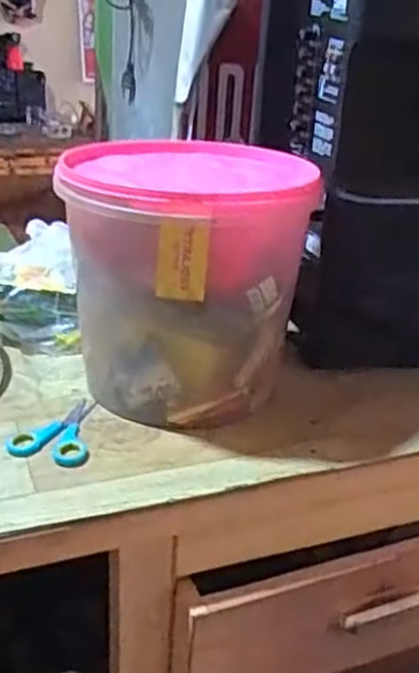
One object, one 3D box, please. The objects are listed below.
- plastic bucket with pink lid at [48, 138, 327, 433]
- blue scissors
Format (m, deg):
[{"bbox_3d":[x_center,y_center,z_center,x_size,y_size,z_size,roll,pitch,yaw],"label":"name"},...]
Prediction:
[{"bbox_3d":[-0.014,-0.056,0.782,0.217,0.233,0.197,13,29,20],"label":"plastic bucket with pink lid"},{"bbox_3d":[-0.144,0.089,0.743,0.078,0.009,0.114,8,28,11],"label":"blue scissors"}]

